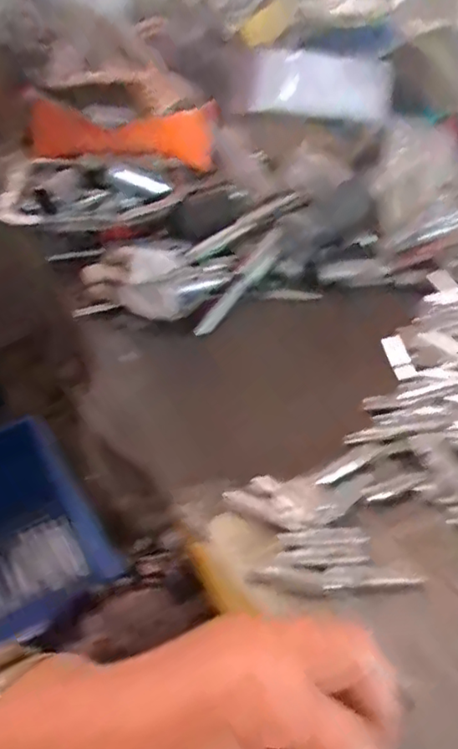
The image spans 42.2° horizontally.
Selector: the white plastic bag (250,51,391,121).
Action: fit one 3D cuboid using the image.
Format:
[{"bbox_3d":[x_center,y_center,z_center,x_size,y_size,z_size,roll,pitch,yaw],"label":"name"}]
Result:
[{"bbox_3d":[0.121,-0.354,0.733,0.204,0.073,0.022,-8,41,-28],"label":"white plastic bag"}]

